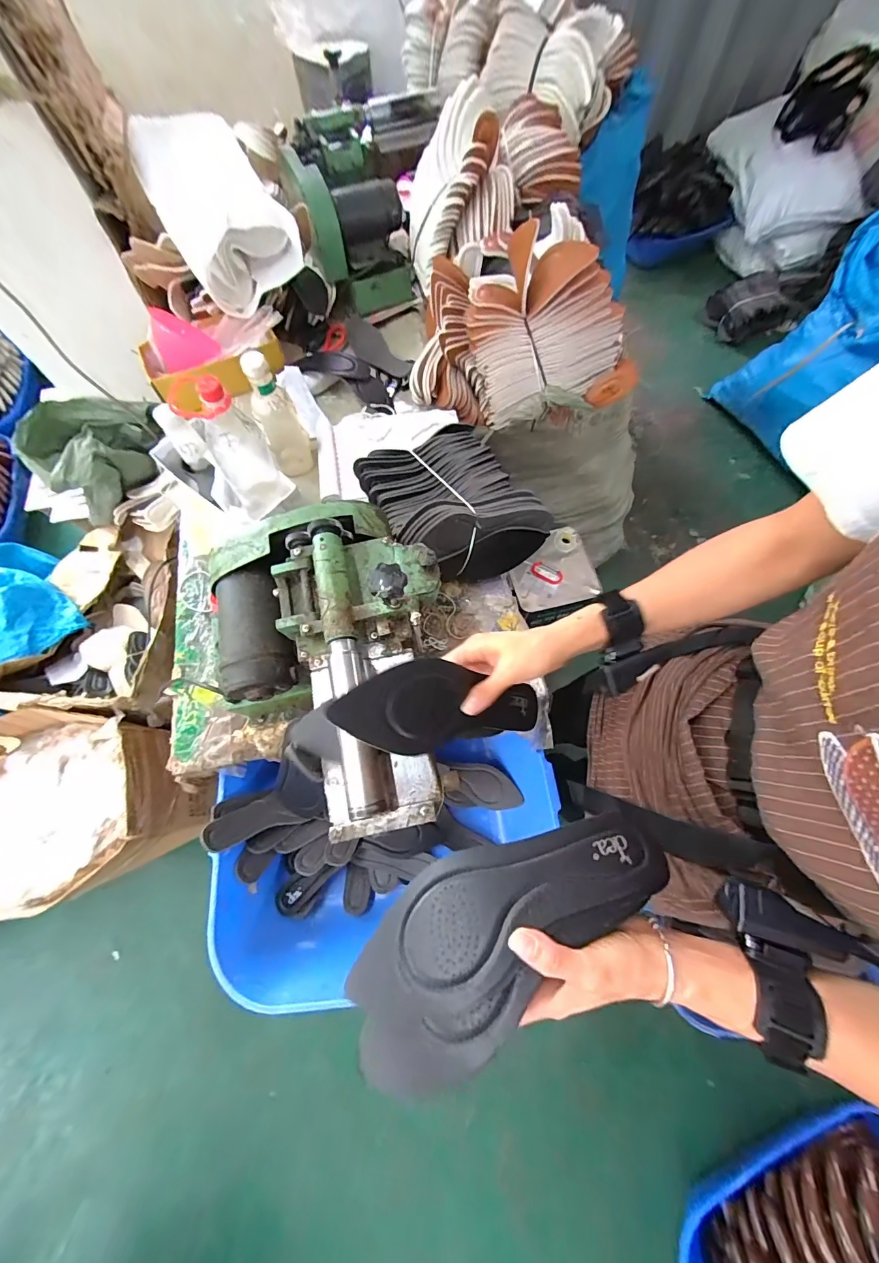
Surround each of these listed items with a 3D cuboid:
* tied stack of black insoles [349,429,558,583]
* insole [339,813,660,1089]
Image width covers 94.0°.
[{"bbox_3d":[0.014,-0.238,0.726,0.243,0.126,0.292,-21,70,-8],"label":"tied stack of black insoles"},{"bbox_3d":[0.050,0.201,0.288,0.237,0.030,0.100,-27,71,-11],"label":"insole"}]

